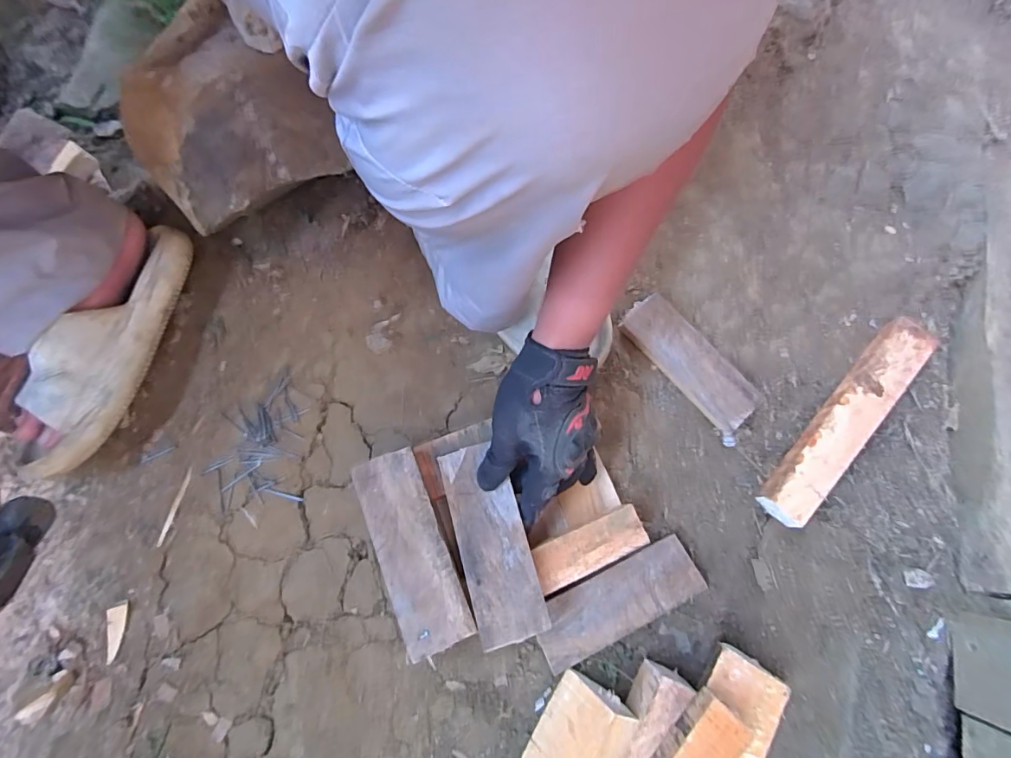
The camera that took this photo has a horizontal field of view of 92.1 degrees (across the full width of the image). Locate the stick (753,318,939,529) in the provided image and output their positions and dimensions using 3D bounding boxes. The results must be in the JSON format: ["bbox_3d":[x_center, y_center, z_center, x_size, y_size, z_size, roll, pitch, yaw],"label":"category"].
[{"bbox_3d":[0.375,0.040,0.534,0.049,0.033,0.279,43,79,11],"label":"stick"}]

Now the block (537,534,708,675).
[{"bbox_3d":[0.112,0.223,0.492,0.171,0.024,0.059,-25,76,-7],"label":"block"}]

